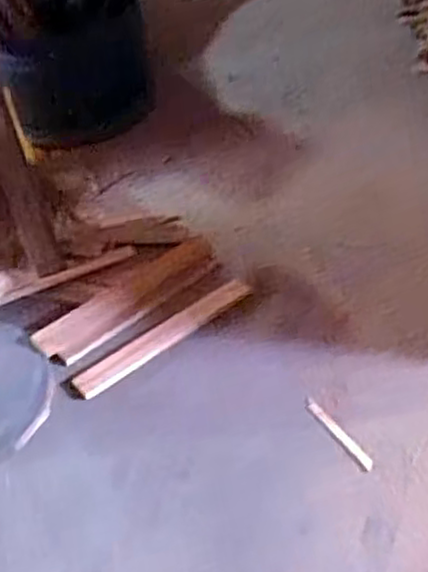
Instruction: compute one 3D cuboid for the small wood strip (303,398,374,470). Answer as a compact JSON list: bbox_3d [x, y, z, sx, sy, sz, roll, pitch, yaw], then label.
[{"bbox_3d":[0.265,0.315,1.572,0.029,0.013,0.217,-28,44,-18],"label":"small wood strip"}]

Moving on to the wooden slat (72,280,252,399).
[{"bbox_3d":[-0.119,0.121,1.839,0.515,0.017,0.077,-34,47,-24],"label":"wooden slat"}]

